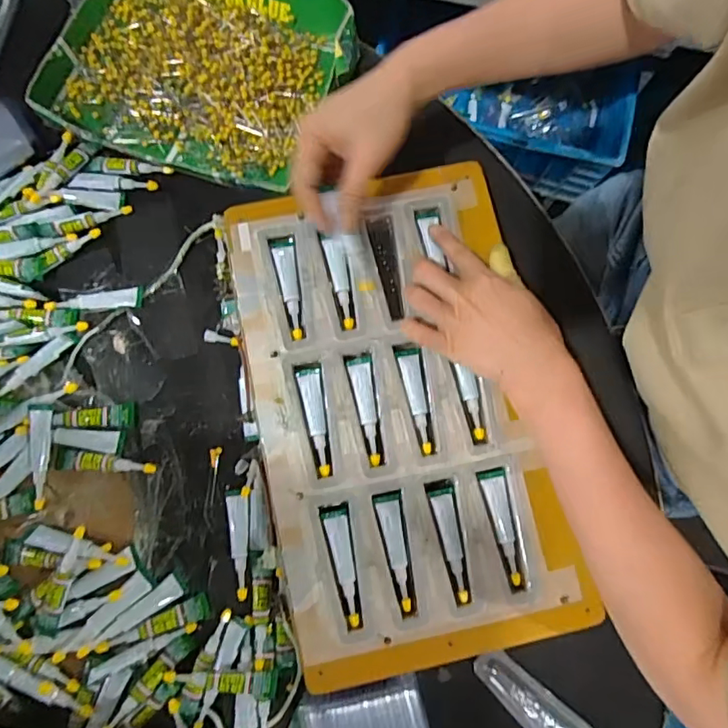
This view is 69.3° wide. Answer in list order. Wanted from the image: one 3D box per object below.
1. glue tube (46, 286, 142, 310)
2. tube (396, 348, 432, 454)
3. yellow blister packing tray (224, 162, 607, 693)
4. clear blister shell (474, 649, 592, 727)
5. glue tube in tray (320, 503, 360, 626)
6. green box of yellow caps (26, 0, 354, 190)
[{"bbox_3d":[-0.236,-0.057,0.461,0.082,0.009,0.020,-4,80,-1],"label":"glue tube"},{"bbox_3d":[0.042,0.029,0.423,0.019,0.006,0.084,-8,80,-2],"label":"tube"},{"bbox_3d":[0.027,0.032,0.417,0.219,0.020,0.374,-12,80,-3],"label":"yellow blister packing tray"},{"bbox_3d":[0.133,0.268,0.409,0.111,0.016,0.035,41,82,7],"label":"clear blister shell"},{"bbox_3d":[-0.015,0.152,0.401,0.019,0.006,0.087,-12,80,-3],"label":"glue tube in tray"},{"bbox_3d":[-0.154,-0.282,0.491,0.250,0.037,0.211,22,80,3],"label":"green box of yellow caps"}]

